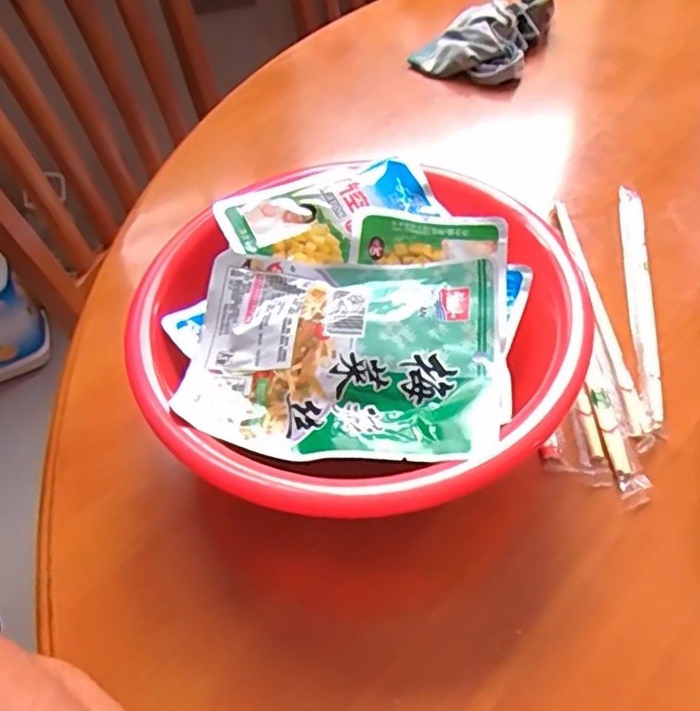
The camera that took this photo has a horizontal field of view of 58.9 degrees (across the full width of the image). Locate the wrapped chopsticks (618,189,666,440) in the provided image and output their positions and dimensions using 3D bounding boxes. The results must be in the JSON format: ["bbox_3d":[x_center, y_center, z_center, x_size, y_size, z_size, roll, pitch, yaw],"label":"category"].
[{"bbox_3d":[0.186,-0.041,0.399,0.015,0.009,0.210,8,52,10],"label":"wrapped chopsticks"}]

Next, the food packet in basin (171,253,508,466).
[{"bbox_3d":[-0.004,-0.002,0.304,0.151,0.024,0.109,3,52,7],"label":"food packet in basin"}]

